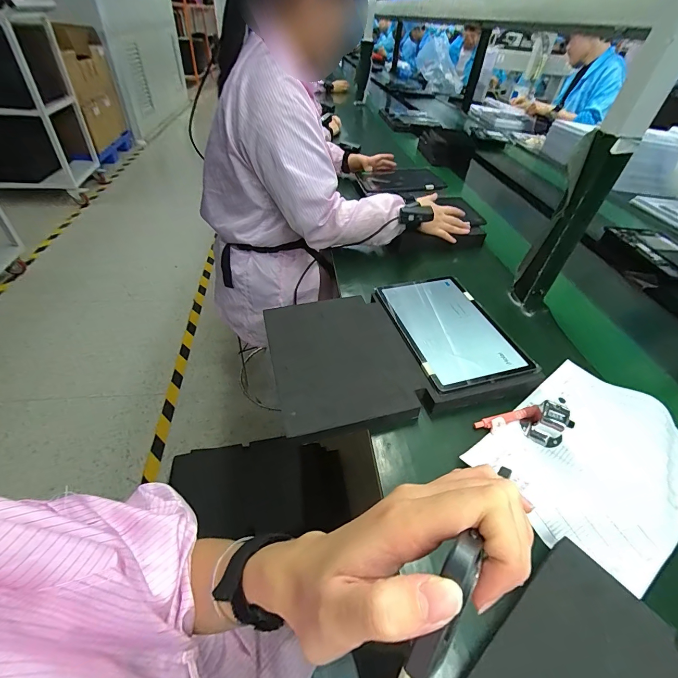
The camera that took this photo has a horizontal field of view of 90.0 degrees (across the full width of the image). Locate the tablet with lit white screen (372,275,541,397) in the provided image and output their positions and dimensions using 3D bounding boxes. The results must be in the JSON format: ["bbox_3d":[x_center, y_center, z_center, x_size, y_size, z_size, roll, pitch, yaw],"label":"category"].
[{"bbox_3d":[0.185,-0.024,0.574,0.167,0.014,0.251,-12,47,-11],"label":"tablet with lit white screen"}]

